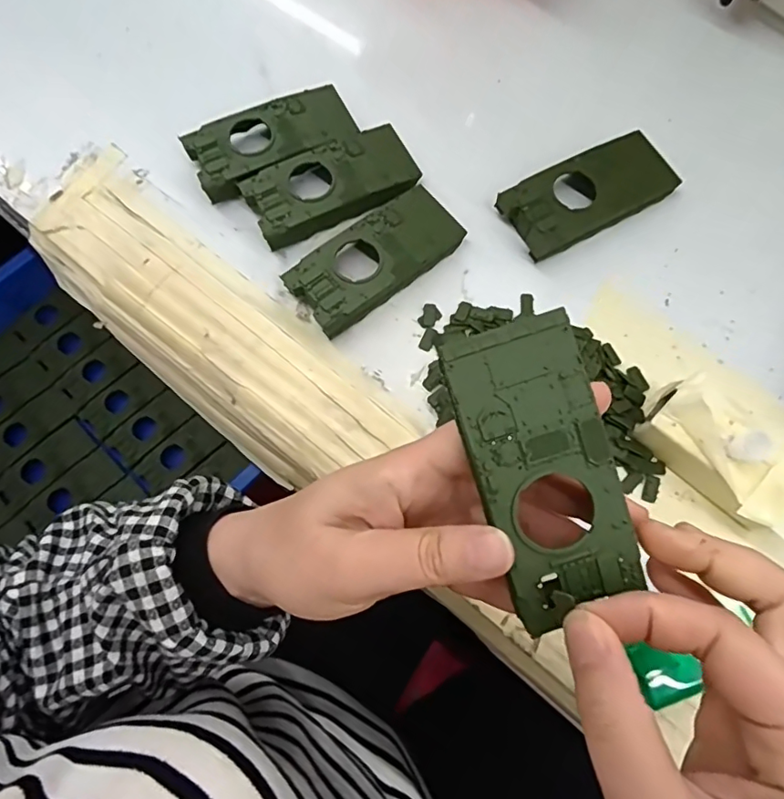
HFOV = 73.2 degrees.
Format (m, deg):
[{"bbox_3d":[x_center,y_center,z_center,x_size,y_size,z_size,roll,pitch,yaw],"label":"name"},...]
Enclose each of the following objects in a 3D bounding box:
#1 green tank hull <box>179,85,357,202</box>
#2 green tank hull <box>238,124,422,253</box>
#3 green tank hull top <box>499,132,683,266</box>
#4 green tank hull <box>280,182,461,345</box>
[{"bbox_3d":[-0.076,-0.166,0.339,0.103,0.020,0.048,-26,75,-5],"label":"green tank hull"},{"bbox_3d":[-0.036,-0.132,0.328,0.103,0.019,0.053,-27,75,-6],"label":"green tank hull"},{"bbox_3d":[0.120,-0.124,0.320,0.104,0.019,0.047,-28,75,-6],"label":"green tank hull top"},{"bbox_3d":[-0.009,-0.084,0.313,0.104,0.018,0.045,-38,77,-8],"label":"green tank hull"}]

